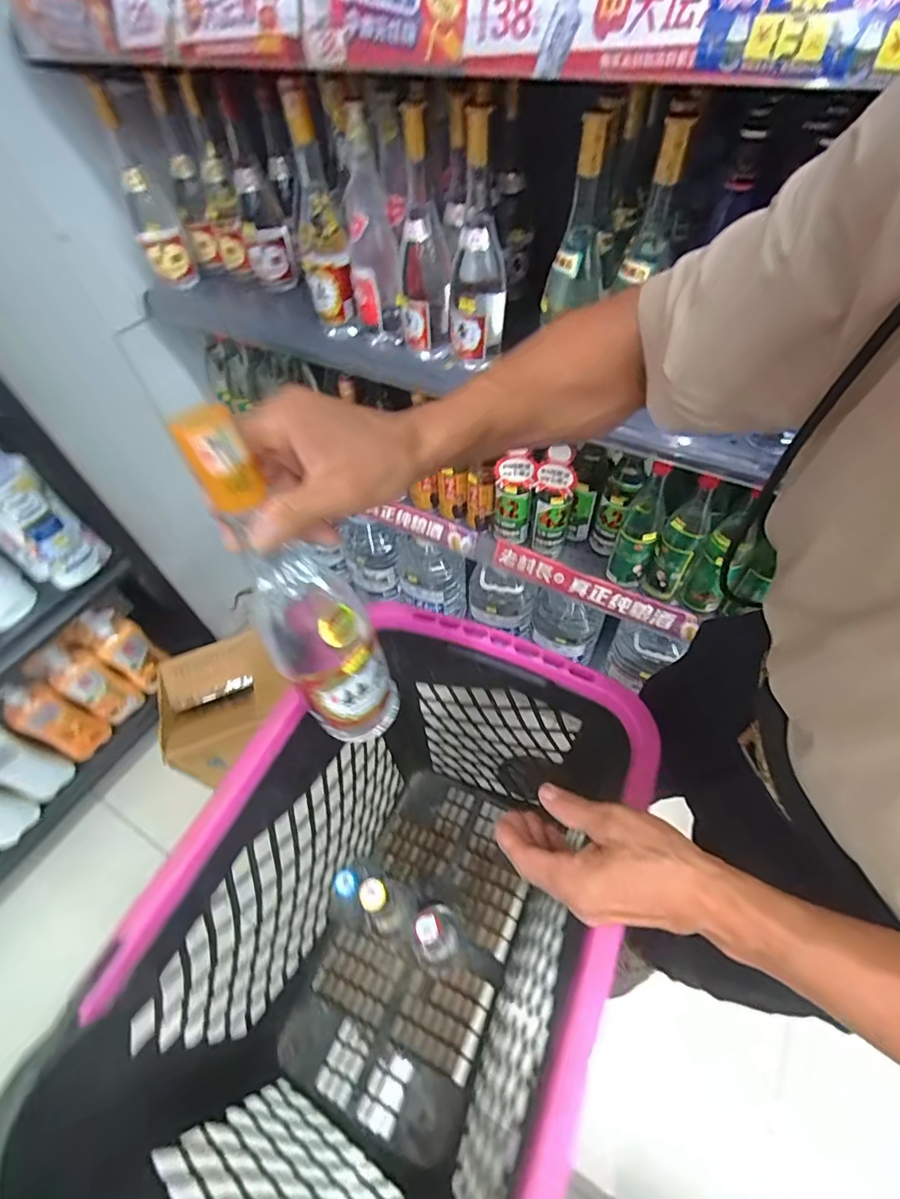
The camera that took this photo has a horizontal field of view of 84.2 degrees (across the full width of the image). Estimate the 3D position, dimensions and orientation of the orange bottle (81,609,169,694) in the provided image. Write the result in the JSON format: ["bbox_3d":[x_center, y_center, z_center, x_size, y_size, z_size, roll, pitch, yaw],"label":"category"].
[{"bbox_3d":[-0.724,0.115,1.126,0.056,0.234,0.098,37,64,26],"label":"orange bottle"}]

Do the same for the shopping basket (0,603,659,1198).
[{"bbox_3d":[-0.077,0.384,0.607,0.377,0.471,0.577,17,57,16],"label":"shopping basket"}]

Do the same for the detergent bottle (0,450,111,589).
[{"bbox_3d":[-0.709,-0.137,0.849,0.059,0.264,0.110,36,64,26],"label":"detergent bottle"}]

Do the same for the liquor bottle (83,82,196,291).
[{"bbox_3d":[-0.521,-0.685,0.846,0.073,0.272,0.075,-25,56,-14],"label":"liquor bottle"}]

